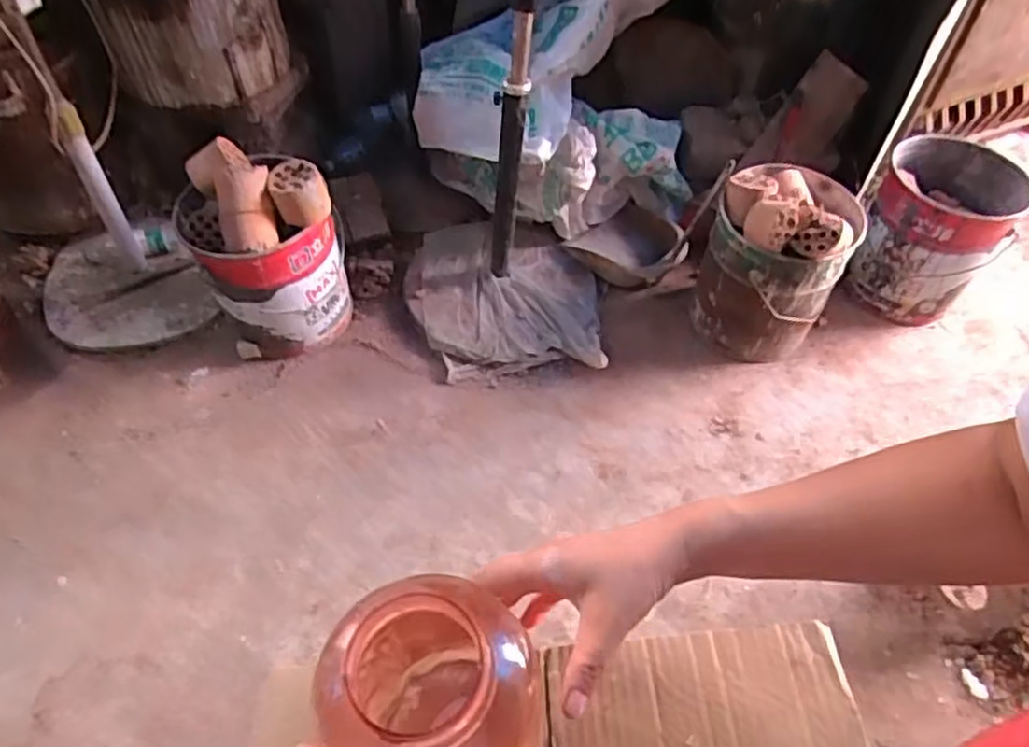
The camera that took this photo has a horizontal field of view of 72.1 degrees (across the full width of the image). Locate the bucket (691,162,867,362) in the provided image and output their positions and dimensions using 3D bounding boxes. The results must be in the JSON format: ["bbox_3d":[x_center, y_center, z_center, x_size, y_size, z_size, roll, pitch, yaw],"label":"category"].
[{"bbox_3d":[0.566,-0.246,1.542,0.277,0.378,0.327,20,55,16],"label":"bucket"}]

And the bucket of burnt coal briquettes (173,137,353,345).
[{"bbox_3d":[-0.515,-0.248,1.473,0.260,0.396,0.258,0,53,0],"label":"bucket of burnt coal briquettes"}]

